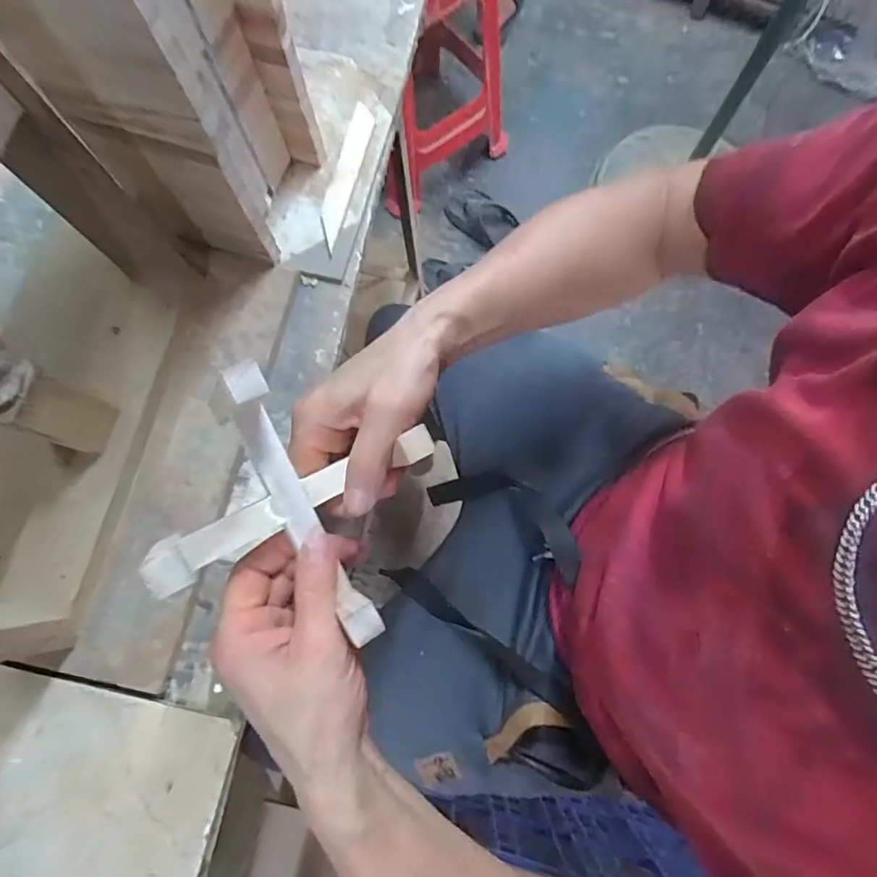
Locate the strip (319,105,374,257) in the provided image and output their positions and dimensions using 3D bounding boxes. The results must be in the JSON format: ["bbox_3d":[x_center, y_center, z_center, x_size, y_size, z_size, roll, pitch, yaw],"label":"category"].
[{"bbox_3d":[-0.109,-0.315,0.609,0.028,0.011,0.190,12,76,3],"label":"strip"}]

